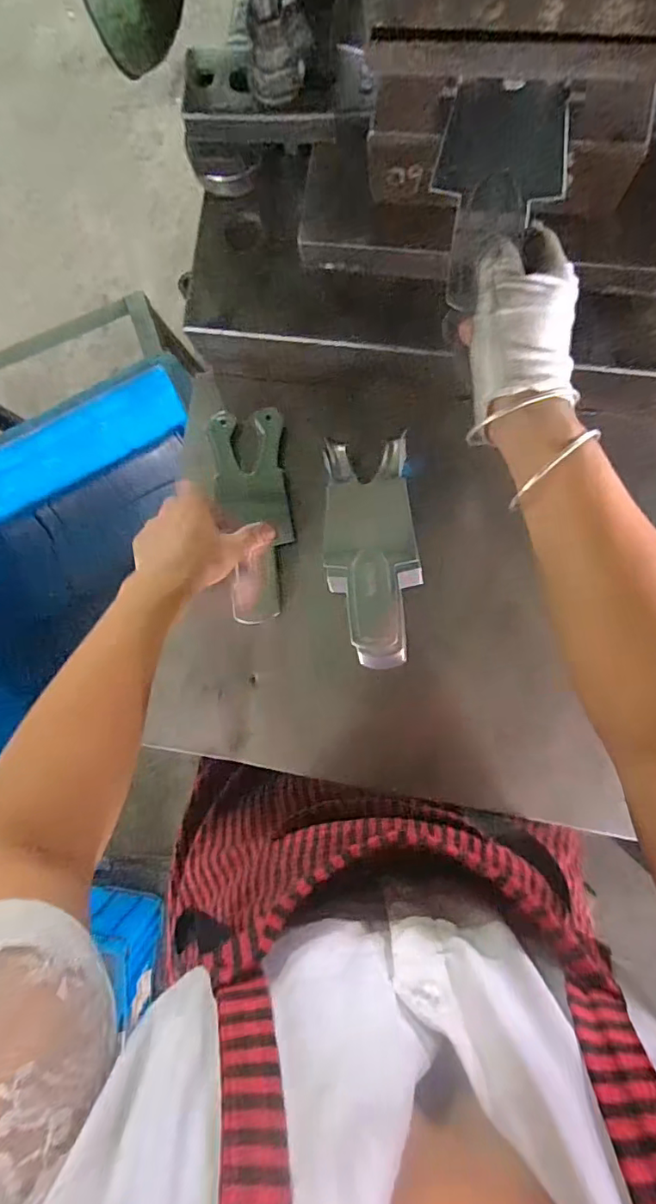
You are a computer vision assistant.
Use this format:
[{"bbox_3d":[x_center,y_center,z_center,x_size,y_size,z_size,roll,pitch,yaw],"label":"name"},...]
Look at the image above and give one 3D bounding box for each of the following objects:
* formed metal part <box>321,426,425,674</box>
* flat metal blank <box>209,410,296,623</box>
[{"bbox_3d":[0.036,-0.039,0.430,0.074,0.027,0.182,-3,87,6],"label":"formed metal part"},{"bbox_3d":[-0.068,-0.080,0.470,0.066,0.009,0.191,-6,85,6],"label":"flat metal blank"}]

